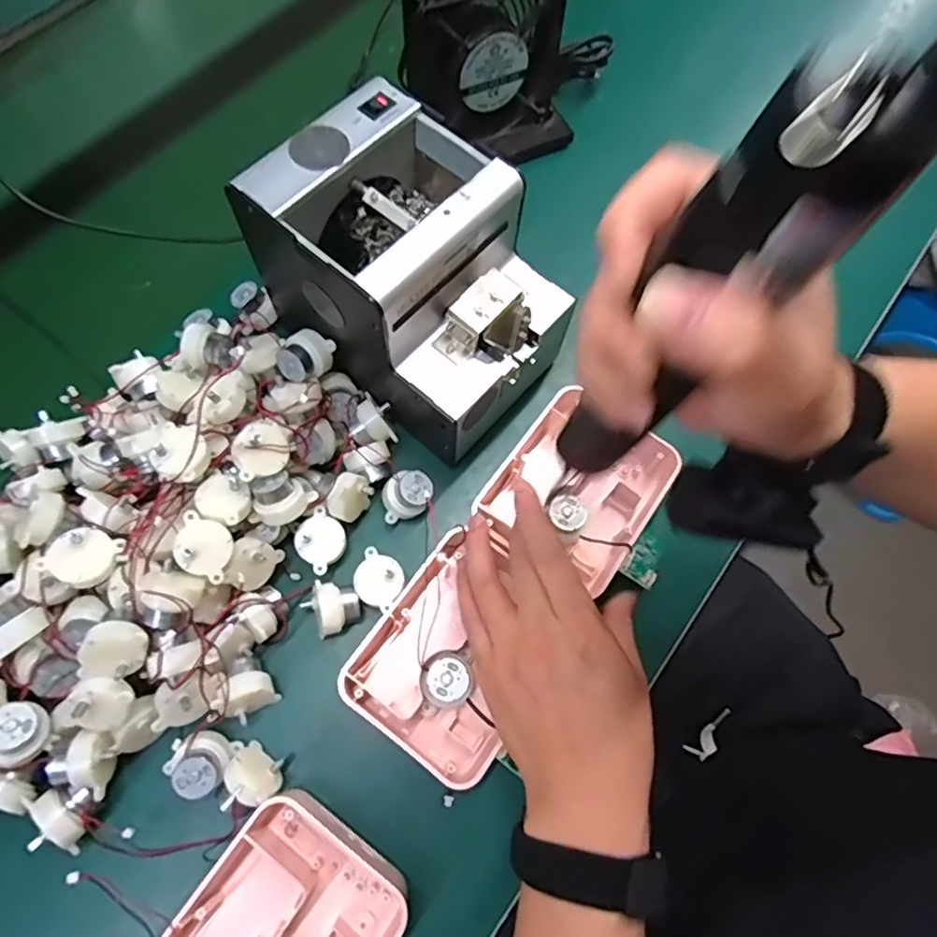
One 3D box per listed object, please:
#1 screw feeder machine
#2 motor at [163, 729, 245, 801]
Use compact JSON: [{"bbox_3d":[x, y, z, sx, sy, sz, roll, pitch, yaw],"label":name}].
[{"bbox_3d":[-0.040,-0.126,0.397,0.184,0.125,0.139,40,72,14],"label":"screw feeder machine"},{"bbox_3d":[-0.159,0.173,0.352,0.036,0.026,0.032,24,70,7],"label":"motor"}]

